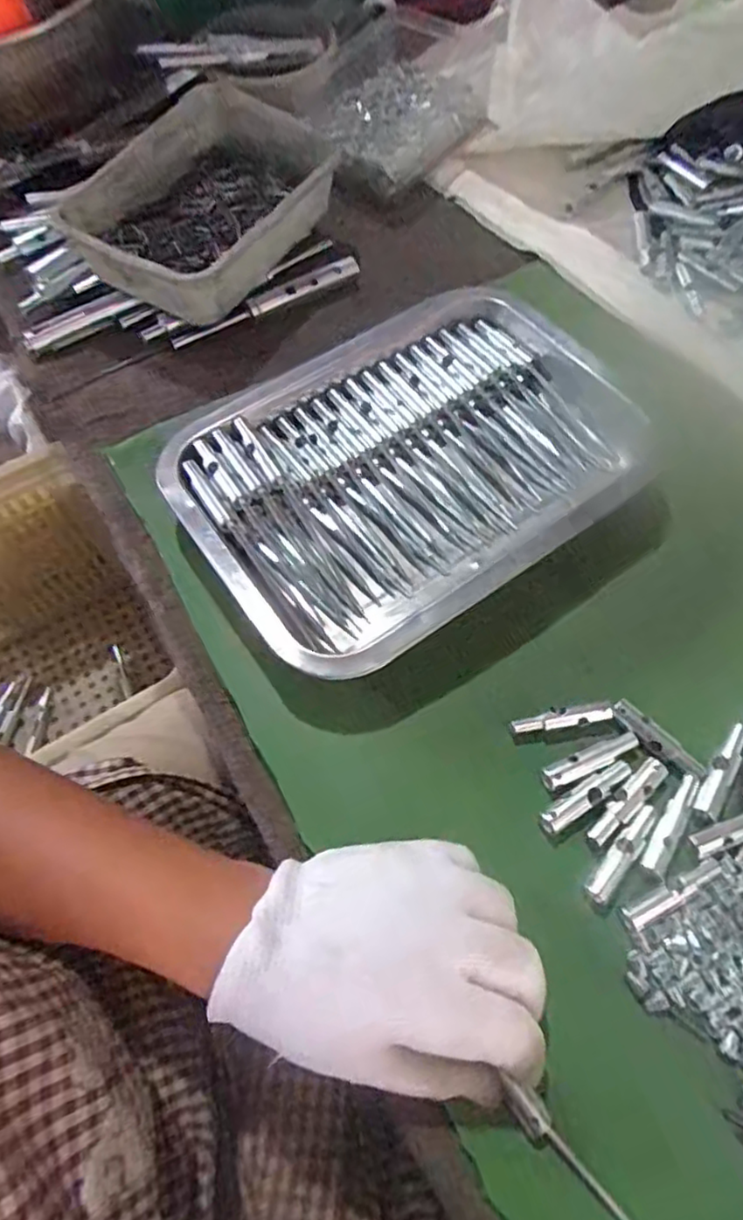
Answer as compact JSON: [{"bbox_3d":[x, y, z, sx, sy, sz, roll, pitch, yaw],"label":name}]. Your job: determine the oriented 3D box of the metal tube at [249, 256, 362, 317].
[{"bbox_3d":[-0.048,-0.232,0.474,0.087,0.015,0.014,-31,68,-12],"label":"metal tube"}]

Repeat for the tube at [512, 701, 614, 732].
[{"bbox_3d":[0.096,0.054,0.332,0.050,0.007,0.009,-10,66,-3],"label":"tube"}]

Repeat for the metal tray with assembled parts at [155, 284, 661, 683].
[{"bbox_3d":[0.029,-0.088,0.387,0.272,0.040,0.193,-34,69,-13],"label":"metal tray with assembled parts"}]

